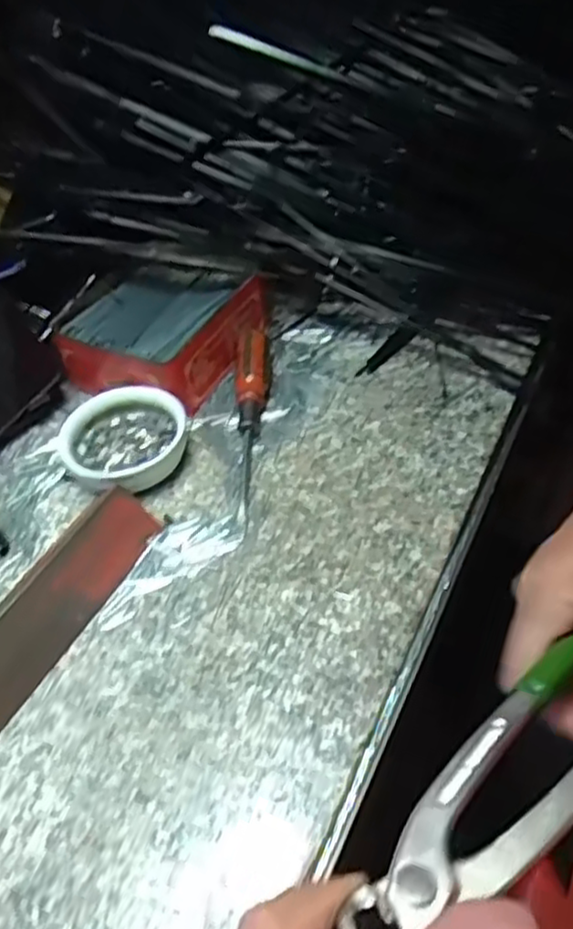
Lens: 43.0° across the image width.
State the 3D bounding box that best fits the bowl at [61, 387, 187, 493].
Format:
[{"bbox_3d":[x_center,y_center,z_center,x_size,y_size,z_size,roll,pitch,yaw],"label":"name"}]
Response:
[{"bbox_3d":[-0.093,-0.011,0.426,0.070,0.028,0.072,-3,46,3],"label":"bowl"}]

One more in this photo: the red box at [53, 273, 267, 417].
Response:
[{"bbox_3d":[-0.081,-0.088,0.484,0.102,0.040,0.114,19,51,22],"label":"red box"}]

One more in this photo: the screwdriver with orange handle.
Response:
[{"bbox_3d":[-0.021,-0.026,0.433,0.020,0.026,0.141,-3,46,2],"label":"screwdriver with orange handle"}]

